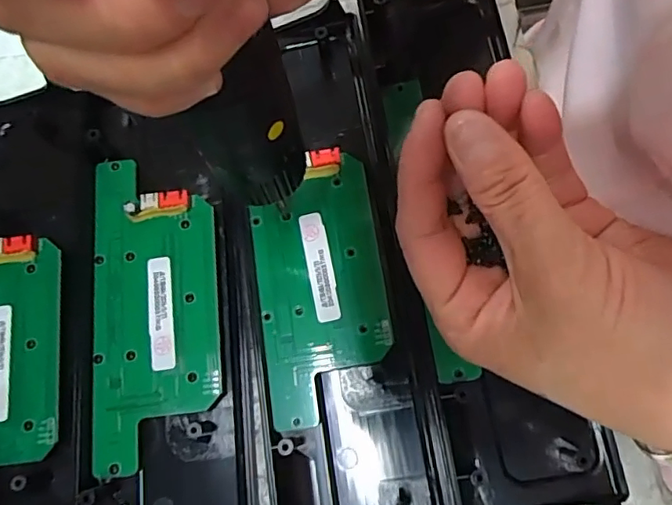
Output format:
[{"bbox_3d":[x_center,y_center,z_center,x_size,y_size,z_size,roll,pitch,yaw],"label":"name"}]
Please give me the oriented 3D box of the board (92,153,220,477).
[{"bbox_3d":[-0.080,0.022,0.240,0.055,0.004,0.131,-7,77,0],"label":"board"}]

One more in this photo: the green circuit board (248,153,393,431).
[{"bbox_3d":[-0.006,0.016,0.241,0.054,0.009,0.108,-9,77,0],"label":"green circuit board"}]

